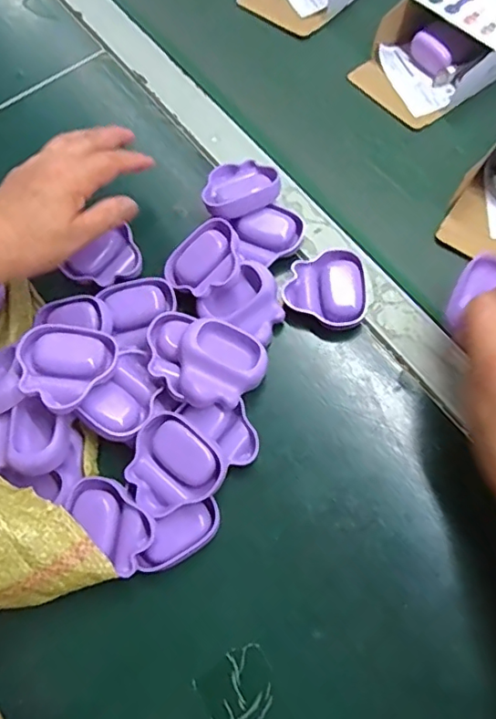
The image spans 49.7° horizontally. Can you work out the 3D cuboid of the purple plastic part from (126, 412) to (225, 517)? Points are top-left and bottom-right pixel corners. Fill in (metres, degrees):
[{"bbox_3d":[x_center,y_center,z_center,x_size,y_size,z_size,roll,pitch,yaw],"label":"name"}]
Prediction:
[{"bbox_3d":[-0.050,0.070,0.349,0.059,0.010,0.061,-47,73,6],"label":"purple plastic part"}]

